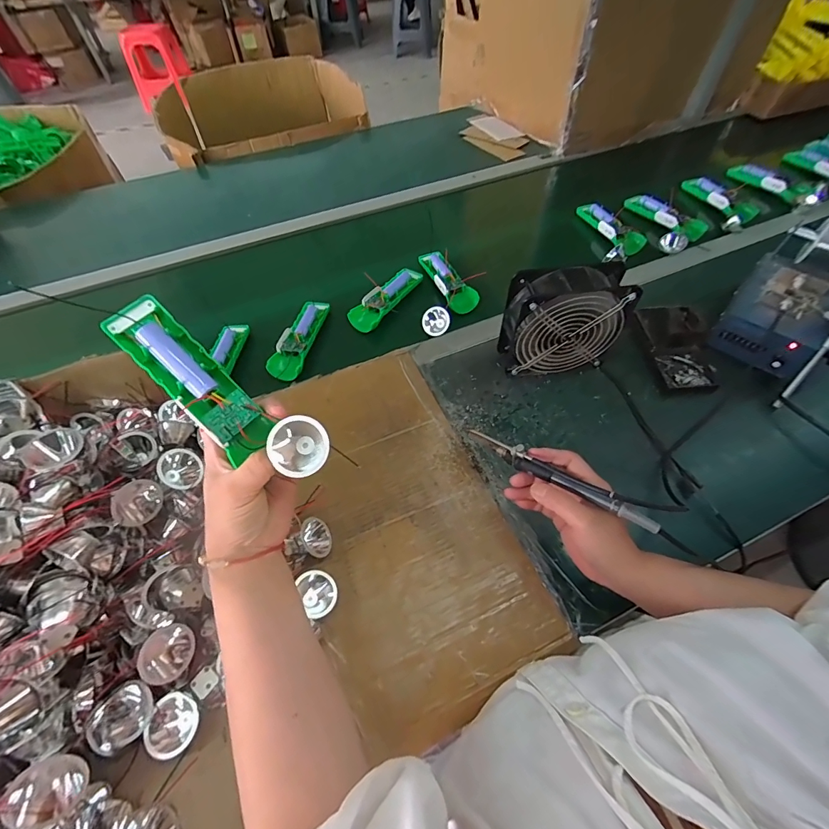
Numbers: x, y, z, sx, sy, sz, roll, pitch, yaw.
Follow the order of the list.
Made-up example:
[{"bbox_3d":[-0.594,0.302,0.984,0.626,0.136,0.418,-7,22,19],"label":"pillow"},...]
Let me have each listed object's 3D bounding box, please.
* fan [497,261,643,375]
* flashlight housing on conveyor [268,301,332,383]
[{"bbox_3d":[0.200,-0.120,0.562,0.148,0.168,0.064,-6,57,-2],"label":"fan"},{"bbox_3d":[-0.186,-0.122,0.638,0.057,0.024,0.155,7,58,7],"label":"flashlight housing on conveyor"}]

